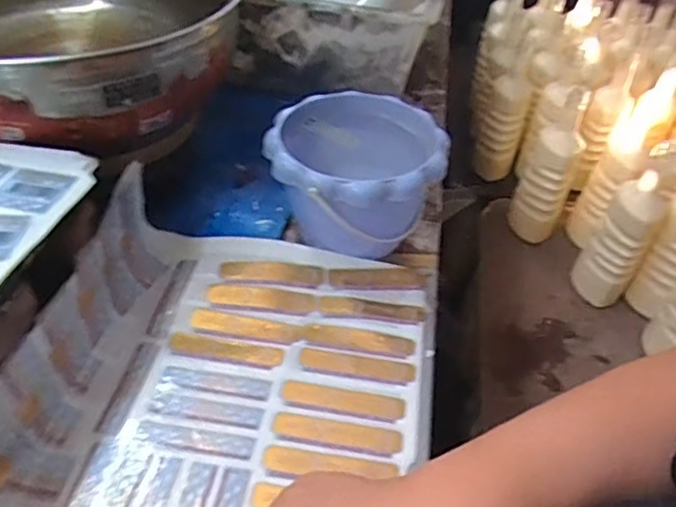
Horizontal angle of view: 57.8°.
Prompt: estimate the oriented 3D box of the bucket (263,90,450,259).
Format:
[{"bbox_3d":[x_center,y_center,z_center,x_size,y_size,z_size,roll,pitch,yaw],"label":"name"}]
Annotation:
[{"bbox_3d":[0.013,-0.063,0.591,0.154,0.122,0.151,2,43,-2],"label":"bucket"}]

